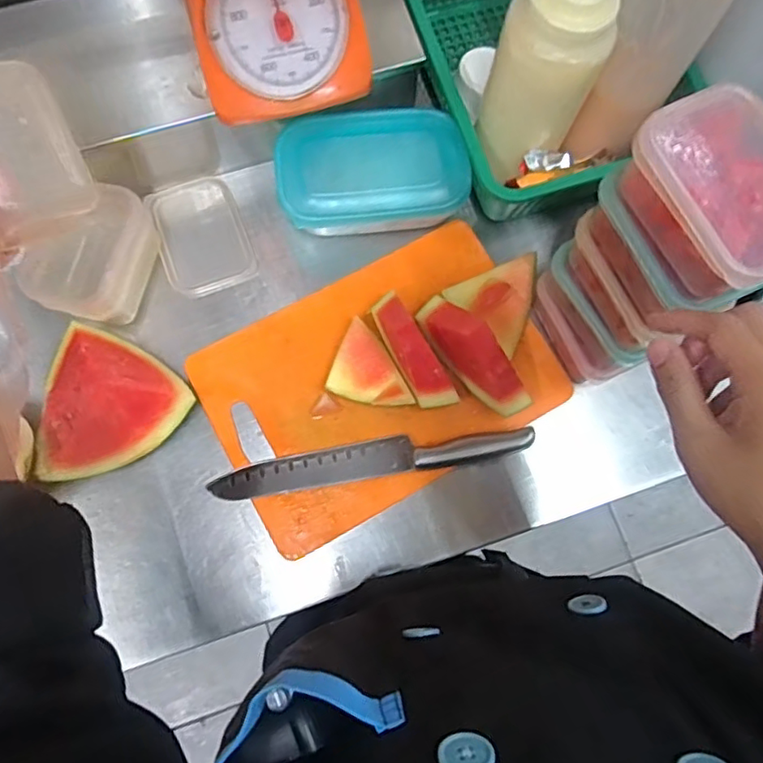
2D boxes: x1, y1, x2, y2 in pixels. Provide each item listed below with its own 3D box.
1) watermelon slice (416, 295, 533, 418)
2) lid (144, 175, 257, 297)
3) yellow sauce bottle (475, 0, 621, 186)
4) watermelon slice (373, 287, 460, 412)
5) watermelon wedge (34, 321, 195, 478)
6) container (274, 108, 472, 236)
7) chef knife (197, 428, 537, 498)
[{"bbox_3d":[0.077,-0.024,0.506,0.030,0.079,0.121,-37,80,-11],"label":"watermelon slice"},{"bbox_3d":[-0.169,-0.138,0.564,0.080,0.013,0.114,-20,77,-7],"label":"lid"},{"bbox_3d":[0.130,-0.246,0.466,0.080,0.175,0.070,-29,78,-9],"label":"yellow sauce bottle"},{"bbox_3d":[0.026,-0.029,0.504,0.029,0.068,0.108,-29,78,-9],"label":"watermelon slice"},{"bbox_3d":[-0.235,0.019,0.490,0.115,0.069,0.125,1,75,-2],"label":"watermelon wedge"},{"bbox_3d":[-0.009,-0.192,0.558,0.167,0.050,0.113,-5,75,-3],"label":"container"},{"bbox_3d":[-0.007,0.066,0.513,0.272,0.015,0.031,-9,76,-4],"label":"chef knife"}]

